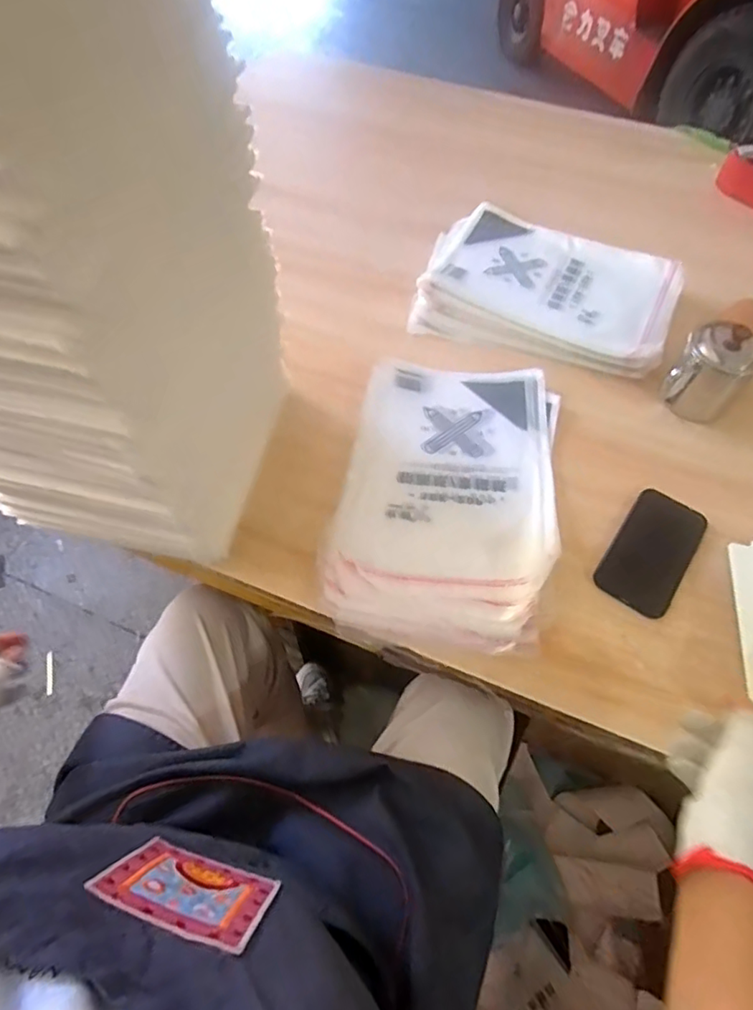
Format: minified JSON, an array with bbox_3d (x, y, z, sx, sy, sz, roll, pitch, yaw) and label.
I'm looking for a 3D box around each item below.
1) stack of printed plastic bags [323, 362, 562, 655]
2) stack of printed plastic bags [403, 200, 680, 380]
[{"bbox_3d":[0.084,-0.019,0.636,0.235,0.033,0.375,10,58,5],"label":"stack of printed plastic bags"},{"bbox_3d":[0.245,-0.307,0.802,0.343,0.057,0.232,18,59,10],"label":"stack of printed plastic bags"}]

